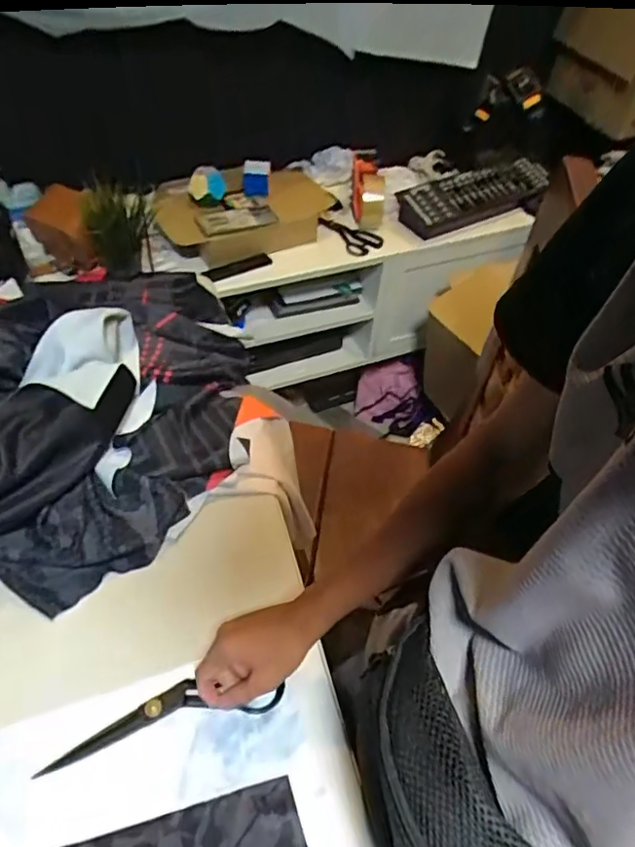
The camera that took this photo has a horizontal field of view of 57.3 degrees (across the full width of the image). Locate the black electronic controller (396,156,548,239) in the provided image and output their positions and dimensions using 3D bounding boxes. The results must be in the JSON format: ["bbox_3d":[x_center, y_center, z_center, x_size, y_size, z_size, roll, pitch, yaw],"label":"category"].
[{"bbox_3d":[0.384,-0.565,1.433,0.423,0.128,0.034,-23,10,-16],"label":"black electronic controller"}]

